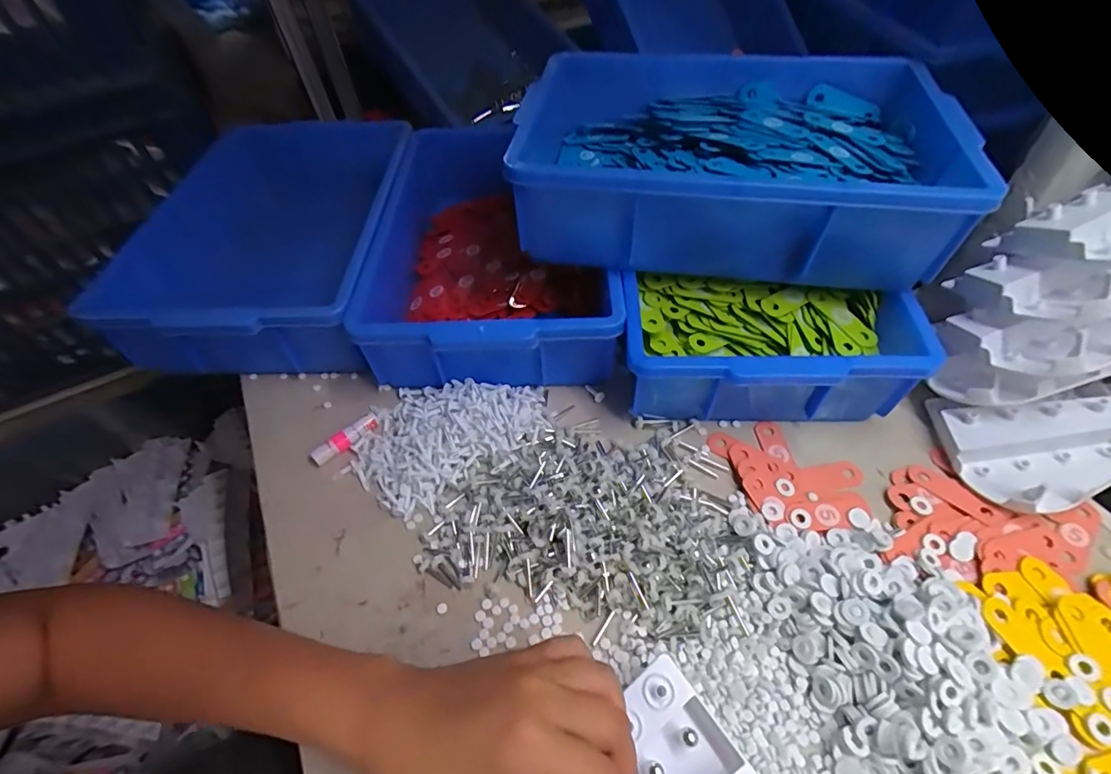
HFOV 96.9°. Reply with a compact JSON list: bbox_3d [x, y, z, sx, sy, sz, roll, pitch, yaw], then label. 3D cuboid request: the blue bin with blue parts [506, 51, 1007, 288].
[{"bbox_3d":[0.158,-0.224,0.469,0.352,0.103,0.263,6,55,9],"label":"blue bin with blue parts"}]

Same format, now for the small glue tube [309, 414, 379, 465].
[{"bbox_3d":[-0.195,0.049,0.458,0.064,0.017,0.015,-38,60,-21],"label":"small glue tube"}]

